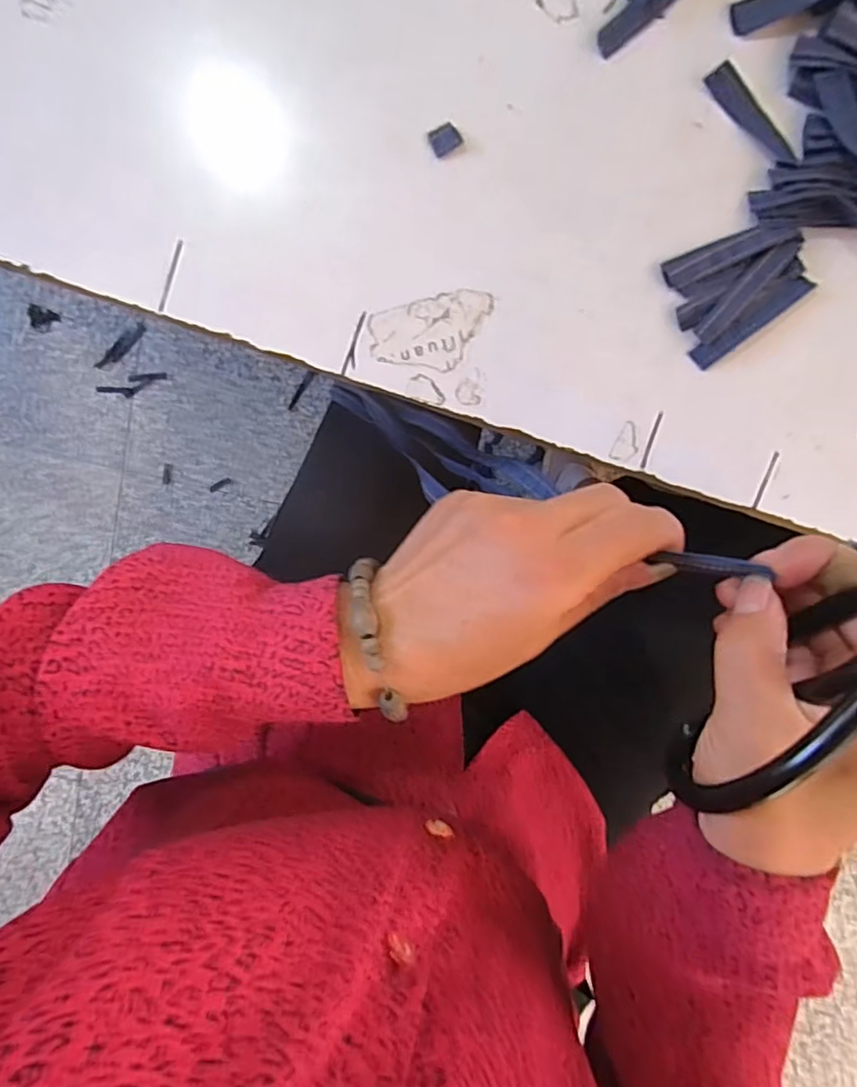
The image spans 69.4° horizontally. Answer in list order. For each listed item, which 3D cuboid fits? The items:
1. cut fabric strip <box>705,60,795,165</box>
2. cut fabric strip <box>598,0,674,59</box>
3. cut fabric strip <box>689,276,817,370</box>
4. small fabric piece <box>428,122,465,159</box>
[{"bbox_3d":[0.139,-0.184,0.265,0.050,0.006,0.011,44,98,-4],"label":"cut fabric strip"},{"bbox_3d":[0.096,-0.230,0.260,0.057,0.005,0.011,-42,95,8],"label":"cut fabric strip"},{"bbox_3d":[0.144,-0.100,0.275,0.057,0.004,0.012,-37,95,7],"label":"cut fabric strip"},{"bbox_3d":[0.008,-0.178,0.272,0.013,0.004,0.011,-28,97,6],"label":"small fabric piece"}]

